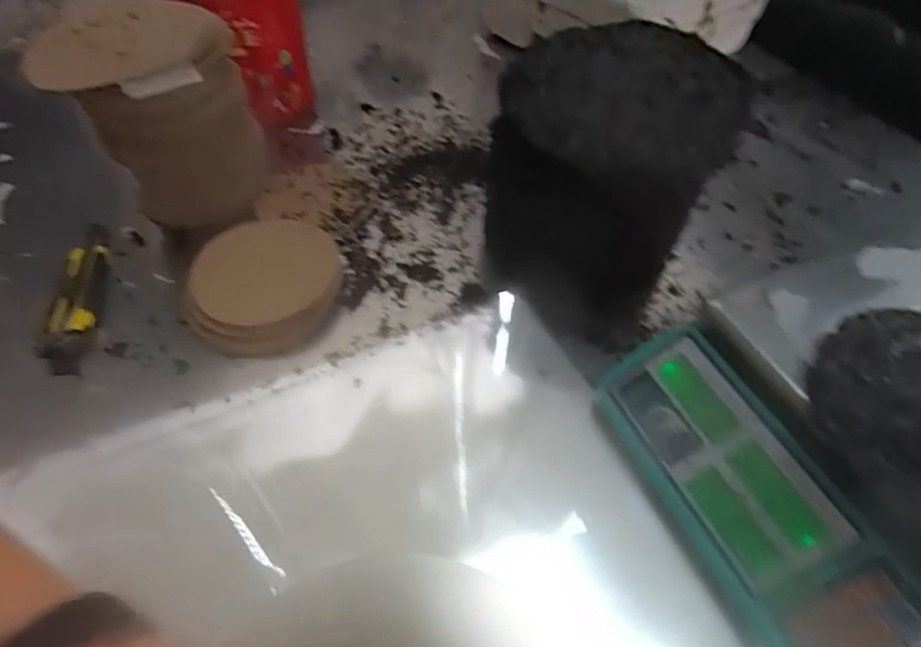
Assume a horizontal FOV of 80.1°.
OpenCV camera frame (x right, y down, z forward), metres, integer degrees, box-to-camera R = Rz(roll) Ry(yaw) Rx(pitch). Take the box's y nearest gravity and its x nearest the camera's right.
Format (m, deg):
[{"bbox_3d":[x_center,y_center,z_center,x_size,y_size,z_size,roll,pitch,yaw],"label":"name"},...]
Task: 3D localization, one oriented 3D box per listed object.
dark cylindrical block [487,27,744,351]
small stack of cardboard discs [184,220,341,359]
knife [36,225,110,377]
[{"bbox_3d":[0.132,-0.140,0.535,0.190,0.204,0.201,0,52,-1],"label":"dark cylindrical block"},{"bbox_3d":[-0.192,-0.041,0.542,0.151,0.037,0.145,-20,55,-16],"label":"small stack of cardboard discs"},{"bbox_3d":[-0.373,-0.034,0.531,0.045,0.019,0.189,-13,53,-11],"label":"knife"}]

